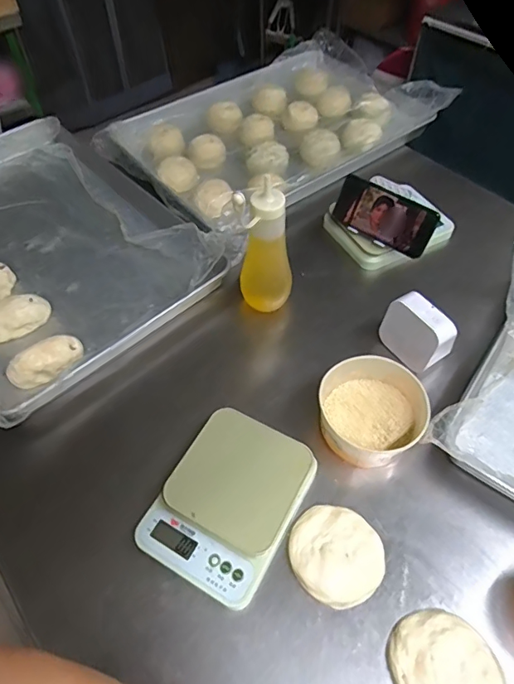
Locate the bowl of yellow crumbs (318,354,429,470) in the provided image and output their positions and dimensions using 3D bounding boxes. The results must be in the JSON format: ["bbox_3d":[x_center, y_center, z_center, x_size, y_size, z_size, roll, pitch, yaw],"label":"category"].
[{"bbox_3d":[0.145,0.086,0.601,0.128,0.064,0.129,0,53,0],"label":"bowl of yellow crumbs"}]

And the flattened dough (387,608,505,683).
[{"bbox_3d":[0.184,0.323,0.460,0.095,0.014,0.106,-32,59,-22],"label":"flattened dough"}]

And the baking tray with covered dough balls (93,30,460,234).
[{"bbox_3d":[0.037,-0.455,0.991,0.620,0.067,0.420,-31,59,-21],"label":"baking tray with covered dough balls"}]

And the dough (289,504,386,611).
[{"bbox_3d":[0.088,0.236,0.525,0.097,0.017,0.102,0,53,0],"label":"dough"}]

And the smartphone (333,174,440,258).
[{"bbox_3d":[0.202,-0.200,0.758,0.162,0.080,0.015,32,35,19],"label":"smartphone"}]

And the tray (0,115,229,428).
[{"bbox_3d":[-0.377,-0.182,0.787,0.394,0.081,0.618,-37,62,-24],"label":"tray"}]

